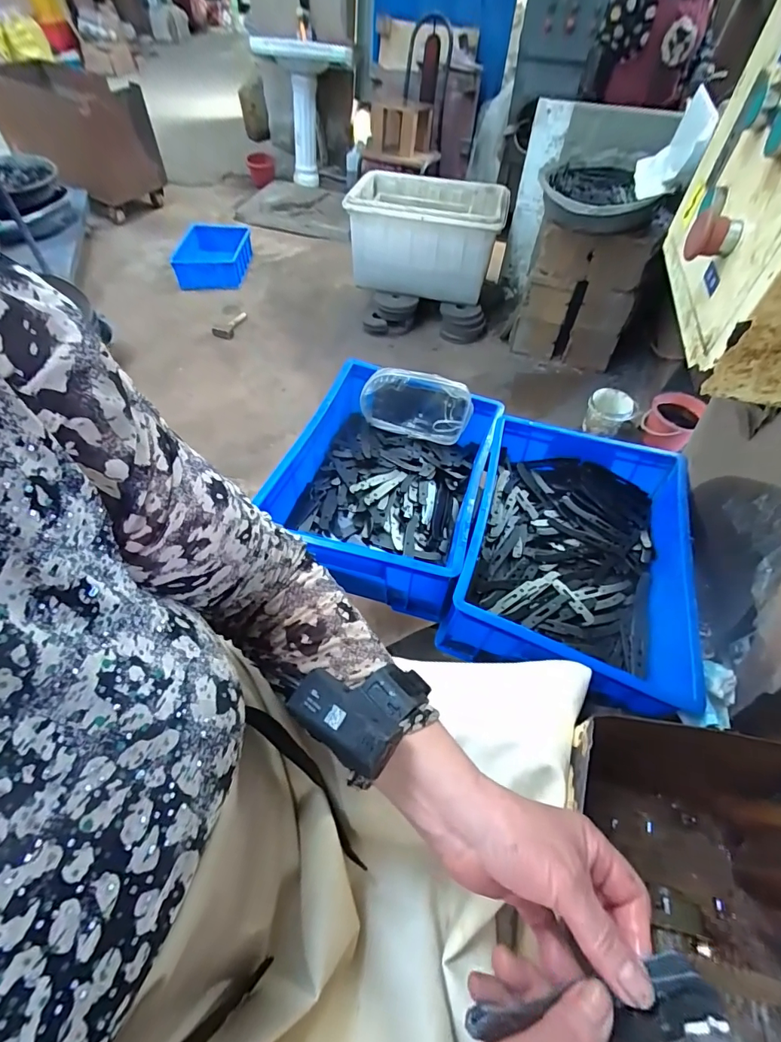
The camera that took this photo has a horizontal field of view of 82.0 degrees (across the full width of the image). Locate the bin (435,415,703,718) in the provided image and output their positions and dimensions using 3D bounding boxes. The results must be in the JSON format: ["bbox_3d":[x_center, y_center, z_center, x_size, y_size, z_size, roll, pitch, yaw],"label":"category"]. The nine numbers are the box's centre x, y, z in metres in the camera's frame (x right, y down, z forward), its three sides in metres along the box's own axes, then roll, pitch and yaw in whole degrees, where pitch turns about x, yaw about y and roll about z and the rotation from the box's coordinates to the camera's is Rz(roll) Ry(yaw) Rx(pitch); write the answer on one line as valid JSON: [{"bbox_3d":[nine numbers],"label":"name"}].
[{"bbox_3d":[0.267,0.033,0.673,0.282,0.122,0.408,17,56,10],"label":"bin"}]

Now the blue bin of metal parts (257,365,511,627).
[{"bbox_3d":[0.001,-0.080,0.740,0.295,0.117,0.407,15,55,9],"label":"blue bin of metal parts"}]

